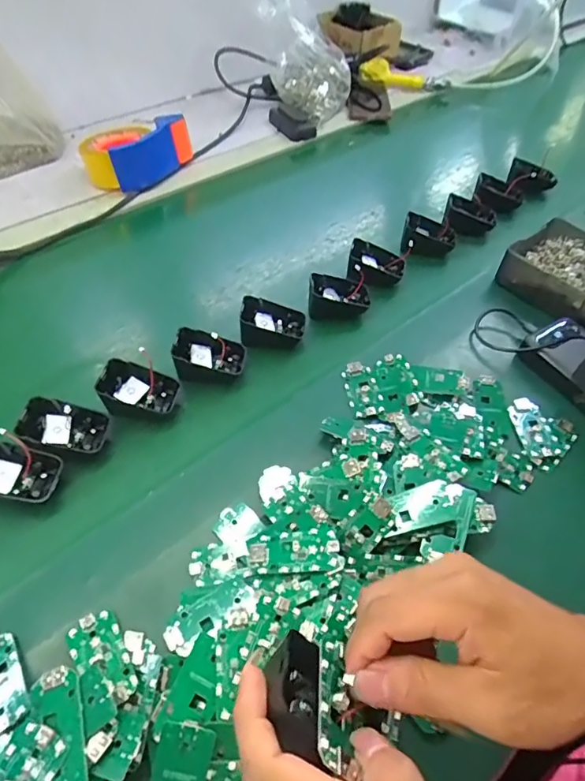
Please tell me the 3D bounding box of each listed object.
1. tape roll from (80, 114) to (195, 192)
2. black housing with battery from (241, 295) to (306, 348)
[{"bbox_3d":[-0.236,-0.357,0.743,0.133,0.072,0.133,30,55,21],"label":"tape roll"},{"bbox_3d":[-0.021,-0.070,0.525,0.069,0.031,0.048,0,50,-2],"label":"black housing with battery"}]

